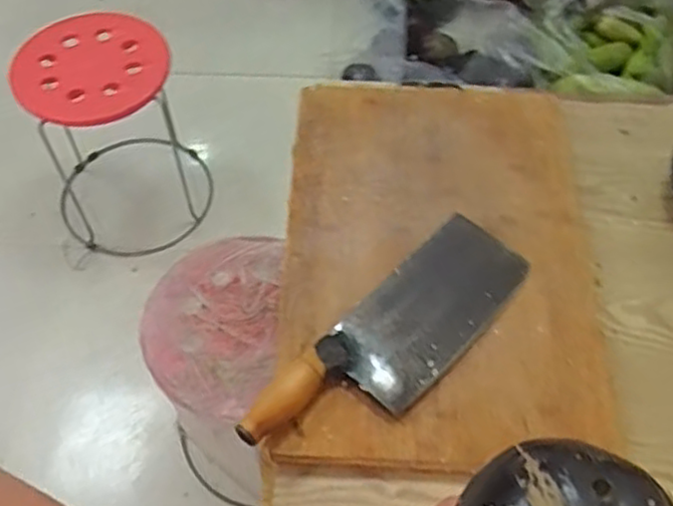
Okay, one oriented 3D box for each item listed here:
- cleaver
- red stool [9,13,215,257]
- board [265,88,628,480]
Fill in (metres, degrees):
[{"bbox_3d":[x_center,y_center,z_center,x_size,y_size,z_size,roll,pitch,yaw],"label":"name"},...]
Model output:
[{"bbox_3d":[0.058,0.079,0.658,0.103,0.032,0.321,40,64,22],"label":"cleaver"},{"bbox_3d":[-0.484,-0.255,1.538,0.297,0.436,0.309,-21,59,-14],"label":"red stool"},{"bbox_3d":[0.111,-0.005,0.741,0.315,0.026,0.468,3,57,1],"label":"board"}]

